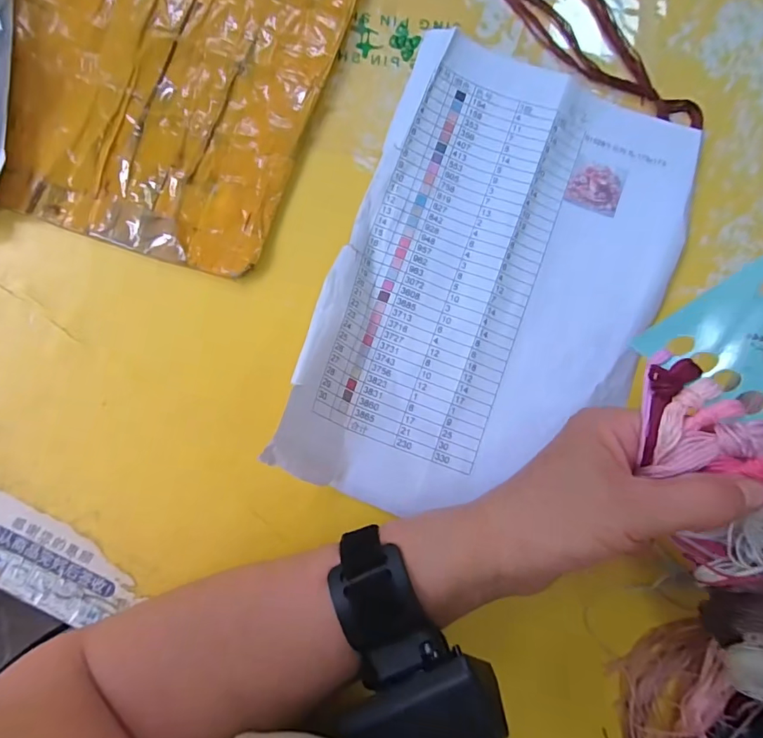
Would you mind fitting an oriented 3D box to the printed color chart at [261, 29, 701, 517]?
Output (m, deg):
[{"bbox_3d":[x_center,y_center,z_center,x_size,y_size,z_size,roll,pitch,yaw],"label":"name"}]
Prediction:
[{"bbox_3d":[0.076,-0.053,0.274,0.192,0.033,0.289,19,84,-3],"label":"printed color chart"}]

